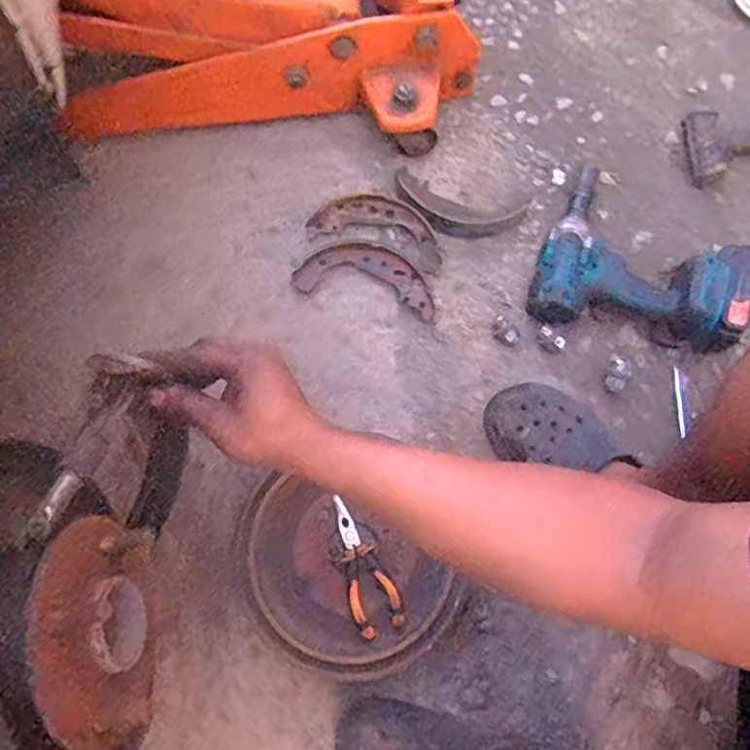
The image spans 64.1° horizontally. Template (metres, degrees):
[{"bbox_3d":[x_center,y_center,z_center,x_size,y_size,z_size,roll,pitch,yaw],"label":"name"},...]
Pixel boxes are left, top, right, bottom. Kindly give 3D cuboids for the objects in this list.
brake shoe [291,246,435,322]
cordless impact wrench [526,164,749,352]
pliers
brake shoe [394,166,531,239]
[{"bbox_3d":[-0.010,-0.125,0.750,0.183,0.032,0.065,14,75,8],"label":"brake shoe"},{"bbox_3d":[0.321,-0.155,0.718,0.236,0.105,0.213,12,75,8],"label":"cordless impact wrench"},{"bbox_3d":[-0.015,0.206,0.657,0.053,0.012,0.148,-21,73,-2],"label":"pliers"},{"bbox_3d":[0.106,-0.212,0.762,0.171,0.032,0.071,14,75,8],"label":"brake shoe"}]

